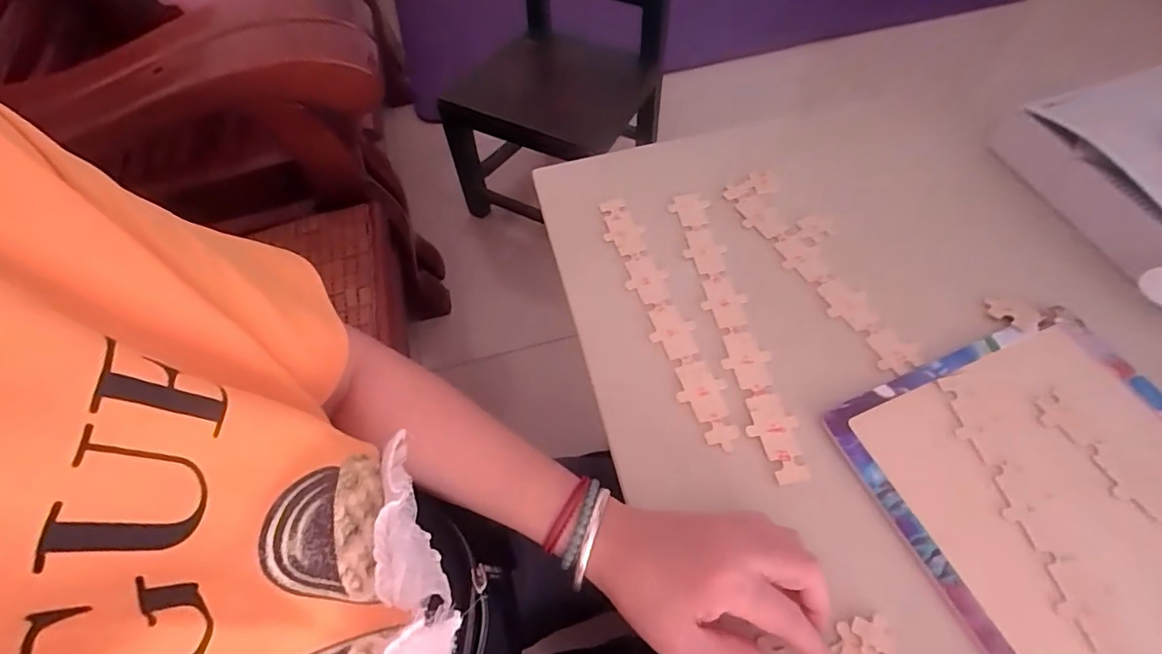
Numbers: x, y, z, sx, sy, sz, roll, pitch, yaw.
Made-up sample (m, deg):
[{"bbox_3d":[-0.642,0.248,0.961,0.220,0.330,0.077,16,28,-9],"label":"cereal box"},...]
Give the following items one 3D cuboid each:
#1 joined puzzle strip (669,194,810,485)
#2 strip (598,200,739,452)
[{"bbox_3d":[0.119,-0.009,0.426,0.033,0.006,0.268,-10,58,-2],"label":"joined puzzle strip"},{"bbox_3d":[0.065,-0.017,0.435,0.034,0.004,0.245,-18,58,-7],"label":"strip"}]

